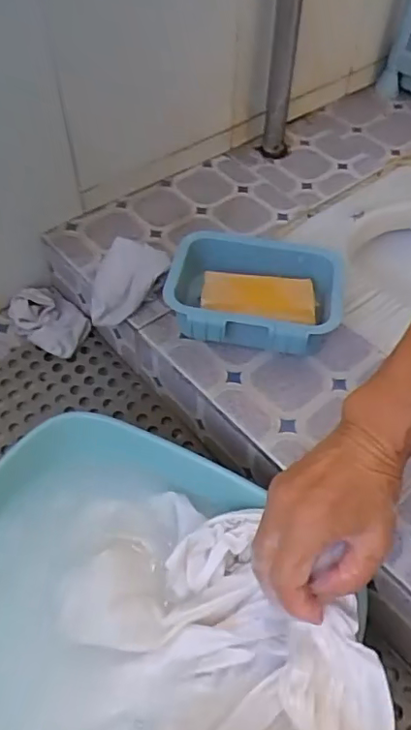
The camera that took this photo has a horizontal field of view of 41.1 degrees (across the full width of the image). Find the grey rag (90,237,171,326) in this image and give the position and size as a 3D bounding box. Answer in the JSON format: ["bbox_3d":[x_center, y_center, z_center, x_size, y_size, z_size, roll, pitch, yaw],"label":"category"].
[{"bbox_3d":[-0.080,-0.088,0.587,0.071,0.047,0.080,11,53,7],"label":"grey rag"}]

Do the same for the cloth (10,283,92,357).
[{"bbox_3d":[-0.186,-0.055,0.668,0.072,0.034,0.105,-37,62,-26],"label":"cloth"}]

